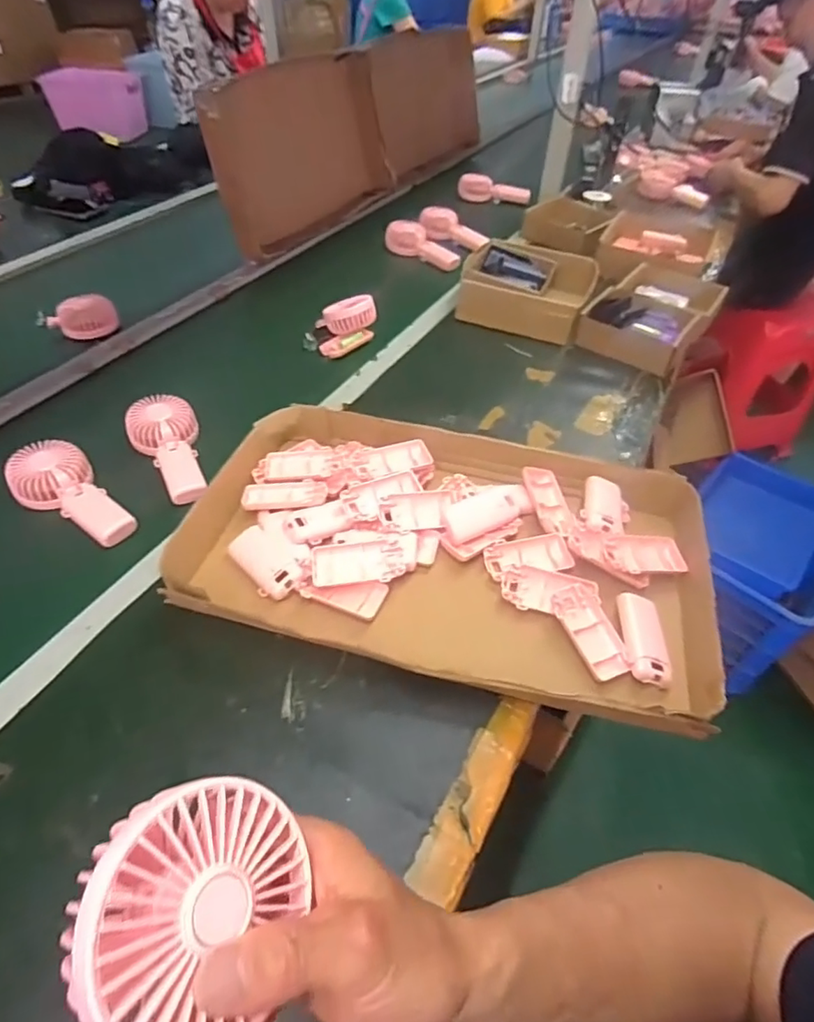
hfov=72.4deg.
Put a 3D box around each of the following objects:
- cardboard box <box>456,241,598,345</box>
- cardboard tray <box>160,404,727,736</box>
[{"bbox_3d":[0.213,-0.393,0.992,0.214,0.076,0.201,16,48,12],"label":"cardboard box"},{"bbox_3d":[0.044,0.027,0.607,0.526,0.050,0.318,13,48,10],"label":"cardboard tray"}]

